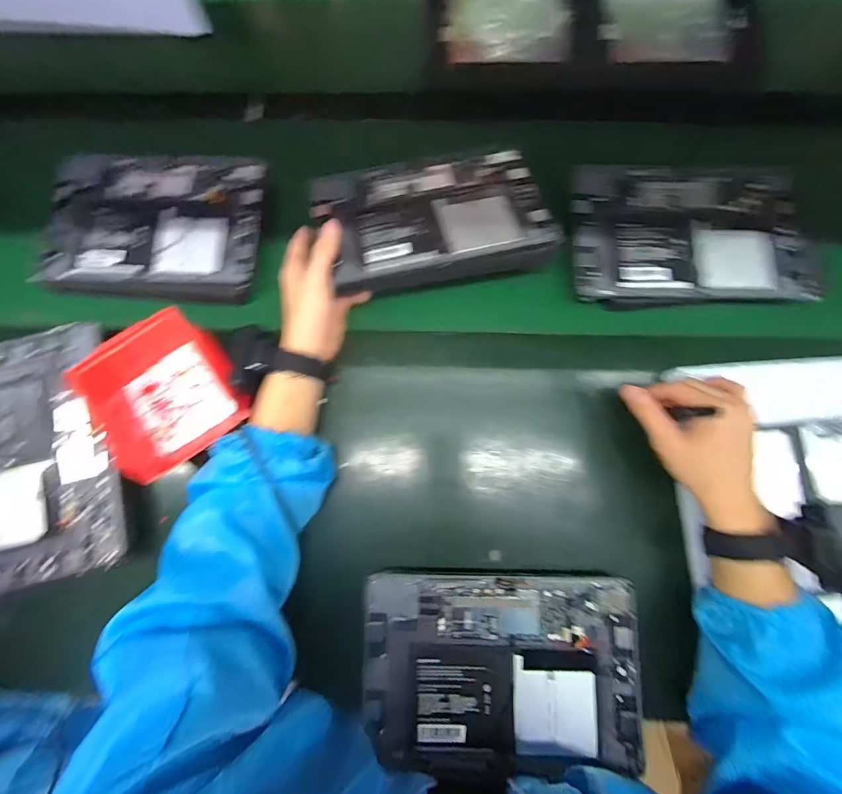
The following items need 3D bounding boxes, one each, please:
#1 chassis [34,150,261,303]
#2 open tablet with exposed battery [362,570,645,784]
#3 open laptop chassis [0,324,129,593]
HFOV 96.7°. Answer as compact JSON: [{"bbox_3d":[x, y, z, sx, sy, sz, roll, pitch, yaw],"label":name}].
[{"bbox_3d":[-0.321,-0.212,0.457,0.258,0.026,0.182,2,79,1],"label":"chassis"},{"bbox_3d":[0.075,0.260,0.355,0.252,0.015,0.176,2,79,1],"label":"open tablet with exposed battery"},{"bbox_3d":[-0.412,0.062,0.400,0.171,0.028,0.256,-15,79,-3],"label":"open laptop chassis"}]

